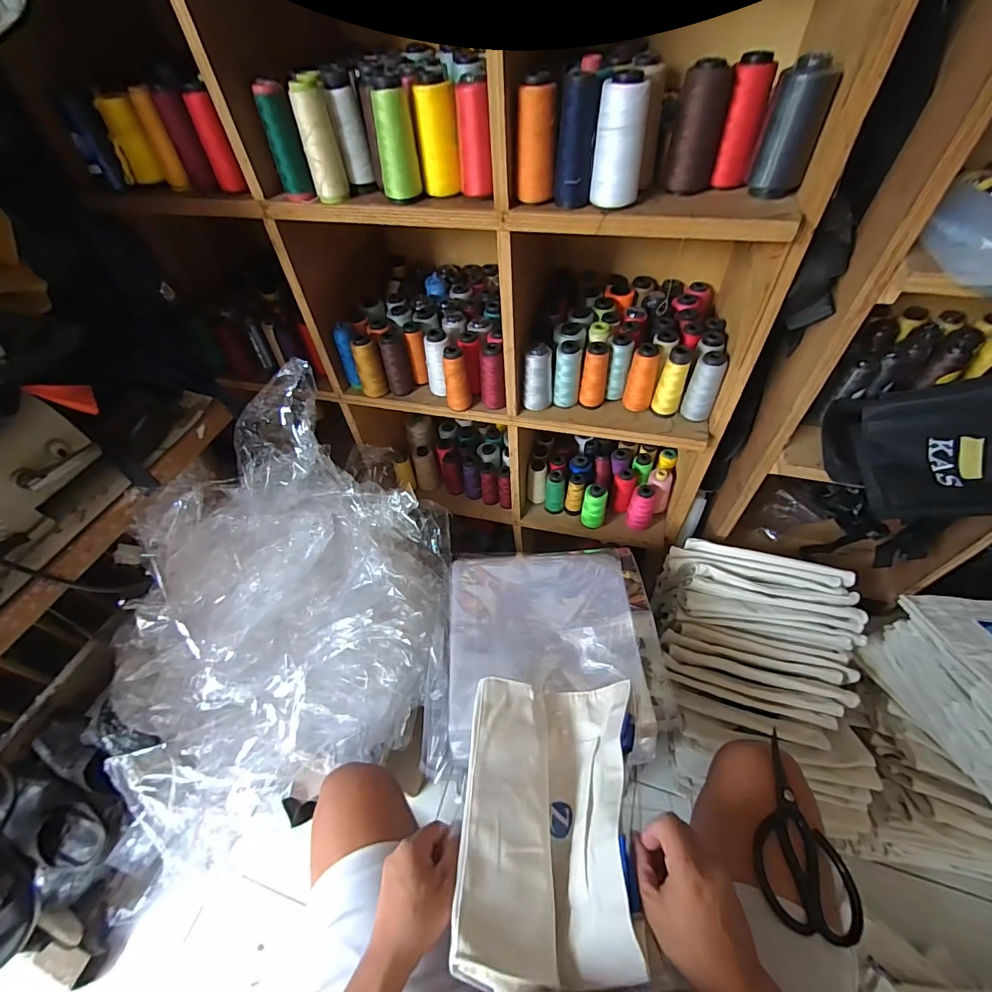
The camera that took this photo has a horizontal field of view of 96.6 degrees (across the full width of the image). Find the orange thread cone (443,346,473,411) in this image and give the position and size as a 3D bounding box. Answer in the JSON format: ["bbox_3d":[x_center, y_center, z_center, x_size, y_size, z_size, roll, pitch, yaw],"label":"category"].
[{"bbox_3d":[-0.067,-0.201,0.760,0.043,0.109,0.041,-8,51,-2],"label":"orange thread cone"}]

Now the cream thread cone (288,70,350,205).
[{"bbox_3d":[-0.219,-0.439,0.549,0.042,0.114,0.045,-15,52,-8],"label":"cream thread cone"}]

